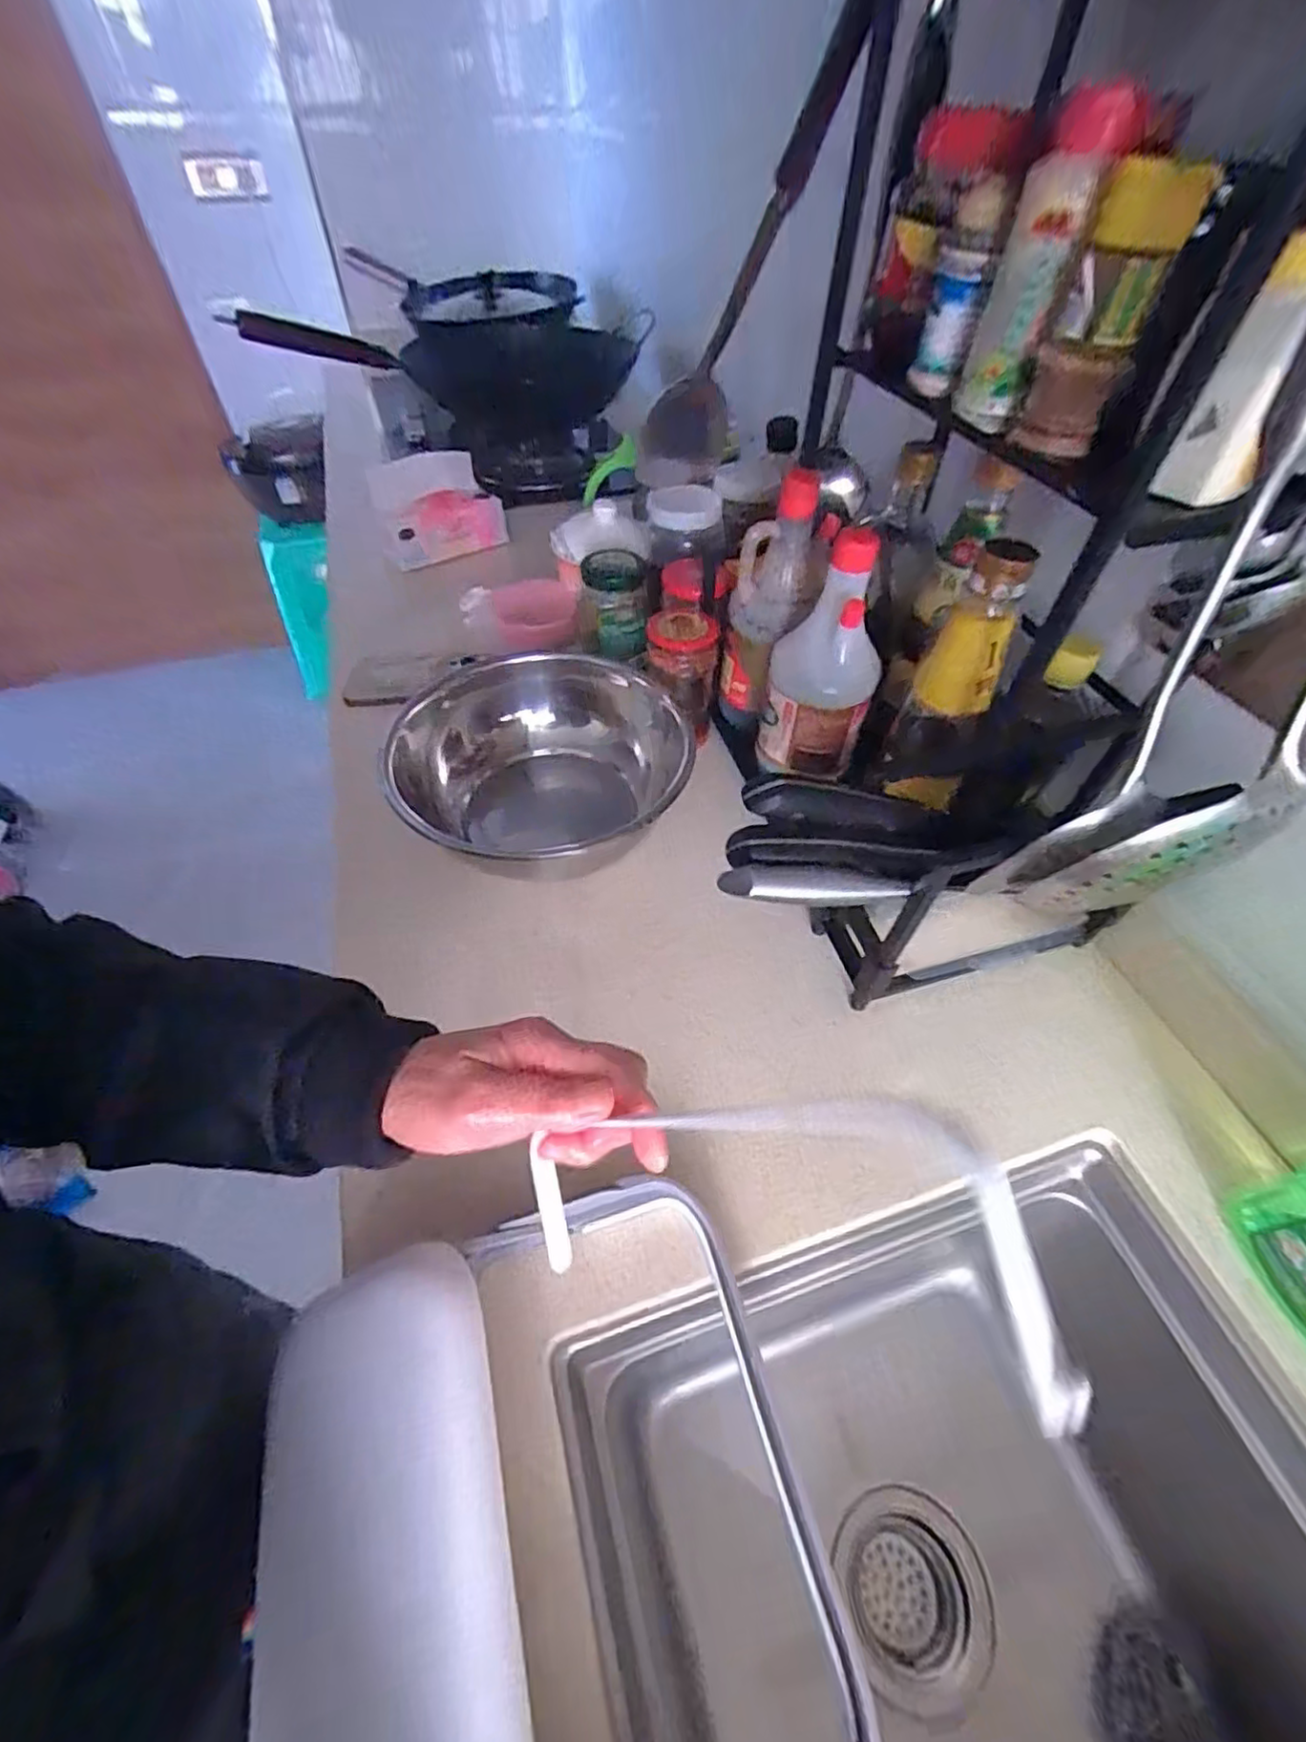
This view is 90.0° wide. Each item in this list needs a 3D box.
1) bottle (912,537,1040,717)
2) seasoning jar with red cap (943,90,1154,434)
[{"bbox_3d":[0.207,-0.151,0.418,0.053,0.105,0.044,28,56,20],"label":"bottle"},{"bbox_3d":[0.194,-0.299,0.332,0.039,0.123,0.033,19,54,14],"label":"seasoning jar with red cap"}]

